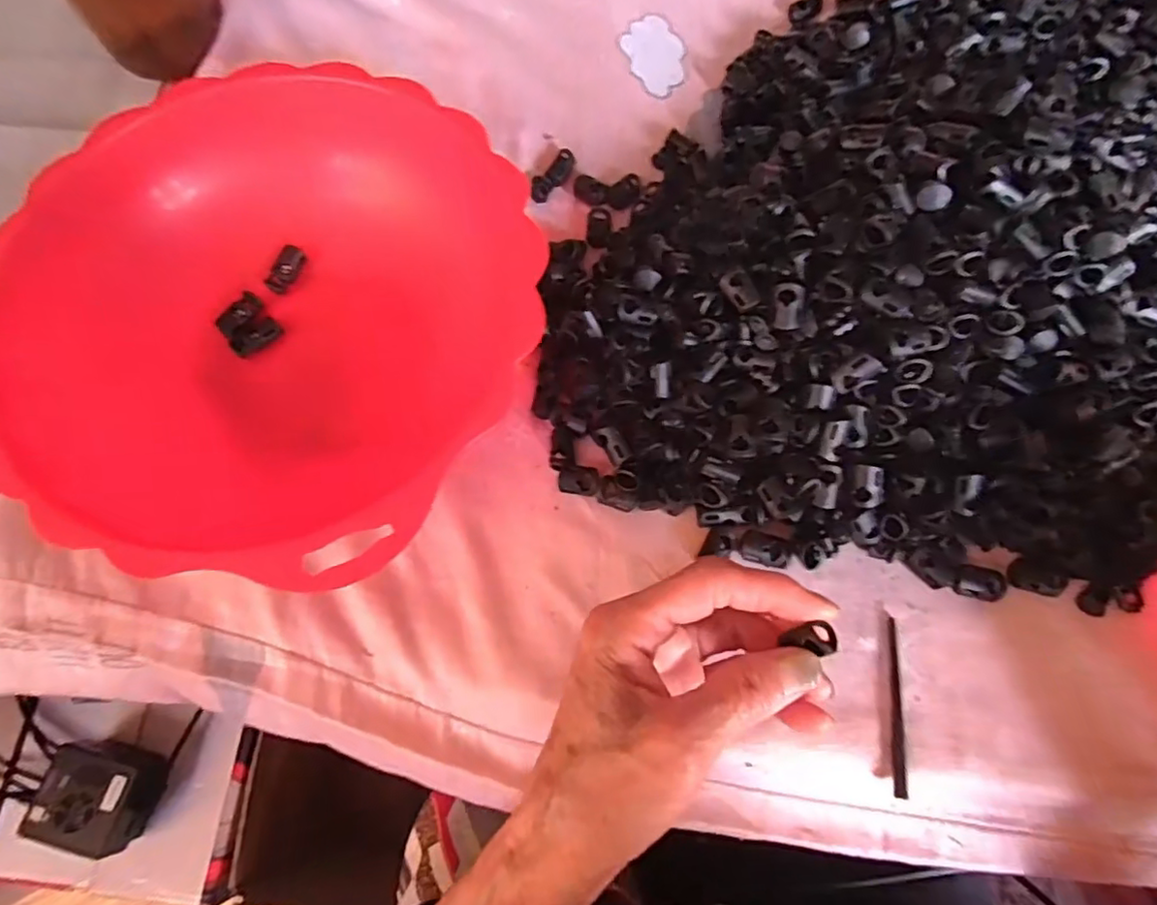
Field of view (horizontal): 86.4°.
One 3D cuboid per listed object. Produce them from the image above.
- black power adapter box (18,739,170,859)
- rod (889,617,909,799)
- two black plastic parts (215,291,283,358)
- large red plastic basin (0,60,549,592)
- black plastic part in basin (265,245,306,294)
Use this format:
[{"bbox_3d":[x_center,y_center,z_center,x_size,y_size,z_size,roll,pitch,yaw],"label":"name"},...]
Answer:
[{"bbox_3d":[-0.418,0.299,0.540,0.080,0.057,0.084,15,72,7],"label":"black power adapter box"},{"bbox_3d":[0.136,0.107,0.262,0.006,0.004,0.070,7,71,4],"label":"rod"},{"bbox_3d":[-0.180,-0.070,0.332,0.026,0.006,0.035,-38,74,-11],"label":"two black plastic parts"},{"bbox_3d":[-0.137,-0.064,0.295,0.235,0.067,0.234,-1,71,2],"label":"large red plastic basin"},{"bbox_3d":[-0.164,-0.102,0.344,0.012,0.007,0.027,27,86,10],"label":"black plastic part in basin"}]

